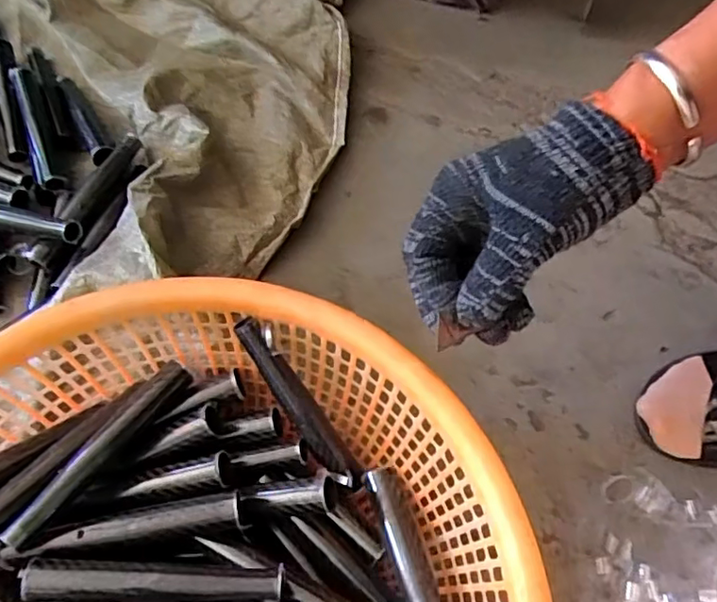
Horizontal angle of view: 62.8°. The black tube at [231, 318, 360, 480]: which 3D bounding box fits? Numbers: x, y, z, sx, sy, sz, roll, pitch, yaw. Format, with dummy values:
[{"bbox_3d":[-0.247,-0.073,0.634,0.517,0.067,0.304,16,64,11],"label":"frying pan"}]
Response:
[{"bbox_3d":[-0.043,0.069,0.400,0.019,0.019,0.133,-36,107,-16],"label":"black tube"}]

